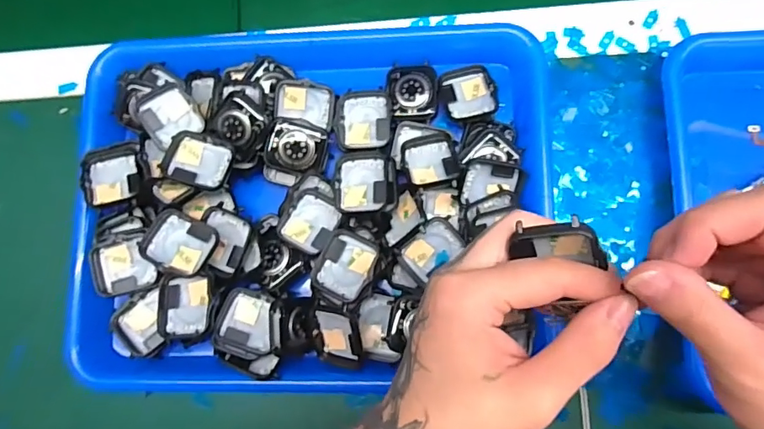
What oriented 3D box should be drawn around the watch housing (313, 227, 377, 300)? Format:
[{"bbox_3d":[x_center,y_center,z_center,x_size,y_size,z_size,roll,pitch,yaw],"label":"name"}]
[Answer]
[{"bbox_3d":[-0.025,0.034,0.322,0.037,0.015,0.043,24,86,8],"label":"watch housing"}]

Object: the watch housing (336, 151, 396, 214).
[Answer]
[{"bbox_3d":[-0.011,-0.022,0.333,0.042,0.016,0.041,-1,83,5],"label":"watch housing"}]

